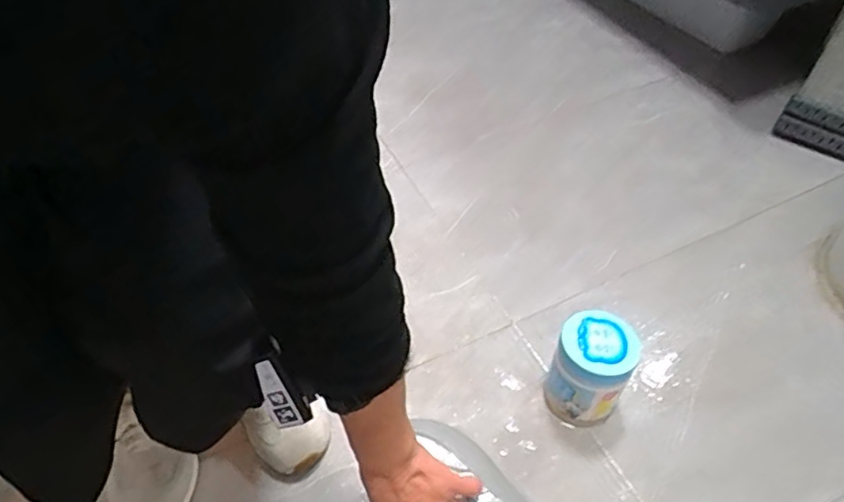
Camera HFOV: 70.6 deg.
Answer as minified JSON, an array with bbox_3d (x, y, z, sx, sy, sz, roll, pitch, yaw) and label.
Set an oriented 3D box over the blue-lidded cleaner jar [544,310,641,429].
[{"bbox_3d":[0.211,0.154,0.763,0.099,0.133,0.099,-2,49,2],"label":"blue-lidded cleaner jar"}]

